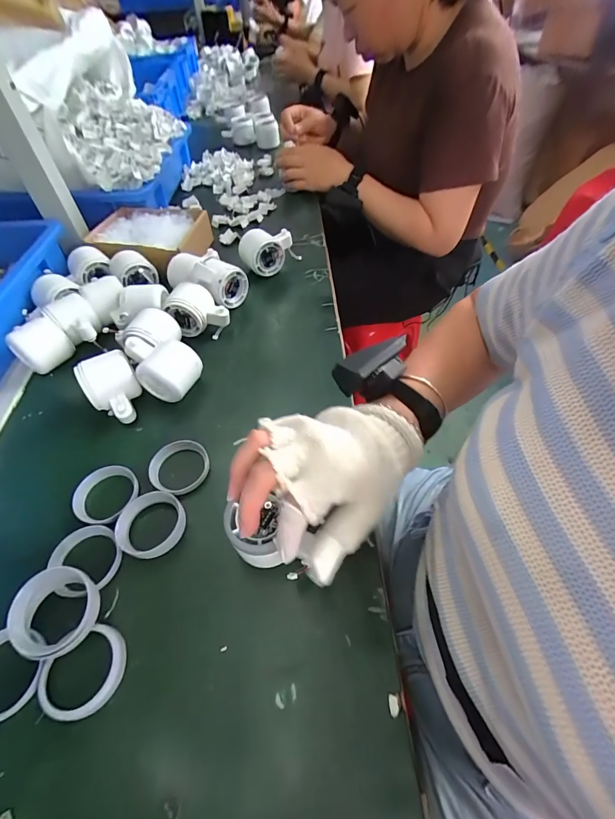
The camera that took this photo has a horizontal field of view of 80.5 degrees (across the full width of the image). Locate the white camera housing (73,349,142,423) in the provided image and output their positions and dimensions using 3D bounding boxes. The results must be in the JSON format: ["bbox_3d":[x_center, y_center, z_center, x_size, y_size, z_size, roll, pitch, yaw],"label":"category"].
[{"bbox_3d":[-0.218,-0.022,0.414,0.056,0.057,0.071,-31,58,-21],"label":"white camera housing"}]

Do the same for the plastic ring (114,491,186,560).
[{"bbox_3d":[-0.144,0.107,0.338,0.059,0.021,0.055,0,52,1],"label":"plastic ring"}]

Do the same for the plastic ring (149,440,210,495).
[{"bbox_3d":[-0.130,0.058,0.373,0.053,0.015,0.060,22,56,17],"label":"plastic ring"}]

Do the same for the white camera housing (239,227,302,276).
[{"bbox_3d":[-0.058,-0.249,0.577,0.096,0.062,0.047,-15,54,-11],"label":"white camera housing"}]

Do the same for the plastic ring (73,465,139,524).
[{"bbox_3d":[-0.198,0.083,0.361,0.053,0.017,0.058,0,52,1],"label":"plastic ring"}]

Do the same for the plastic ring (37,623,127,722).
[{"bbox_3d":[-0.167,0.198,0.271,0.061,0.008,0.052,-33,59,-22],"label":"plastic ring"}]

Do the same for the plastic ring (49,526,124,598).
[{"bbox_3d":[-0.194,0.133,0.321,0.054,0.015,0.059,0,52,1],"label":"plastic ring"}]

